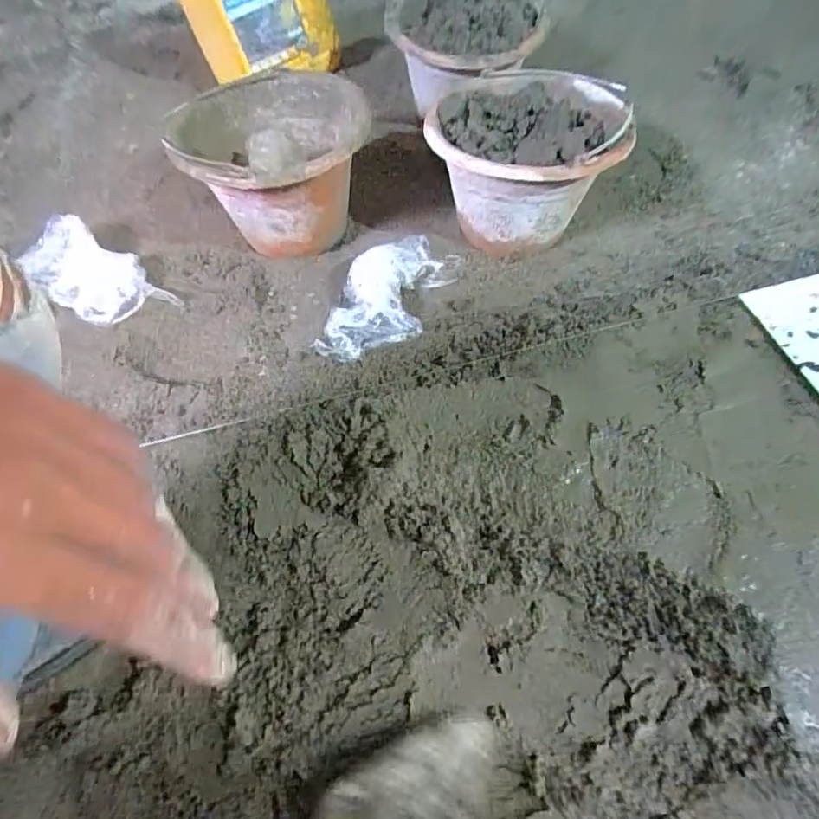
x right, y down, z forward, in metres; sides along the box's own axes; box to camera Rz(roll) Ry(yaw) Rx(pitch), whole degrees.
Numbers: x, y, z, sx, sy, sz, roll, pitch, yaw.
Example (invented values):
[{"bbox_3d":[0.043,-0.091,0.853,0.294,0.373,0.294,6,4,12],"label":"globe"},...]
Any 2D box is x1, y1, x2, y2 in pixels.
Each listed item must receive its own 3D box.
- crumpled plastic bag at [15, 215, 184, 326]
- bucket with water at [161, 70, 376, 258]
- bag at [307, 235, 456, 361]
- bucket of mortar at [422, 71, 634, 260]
[{"bbox_3d":[-0.450,-0.192,0.749,0.241,0.050,0.132,29,64,19],"label":"crumpled plastic bag"},{"bbox_3d":[-0.196,-0.325,0.734,0.257,0.172,0.244,-1,58,2],"label":"bucket with water"},{"bbox_3d":[-0.027,-0.163,0.701,0.123,0.046,0.236,22,62,16],"label":"bag"},{"bbox_3d":[0.160,-0.327,0.728,0.233,0.172,0.233,-1,58,2],"label":"bucket of mortar"}]

